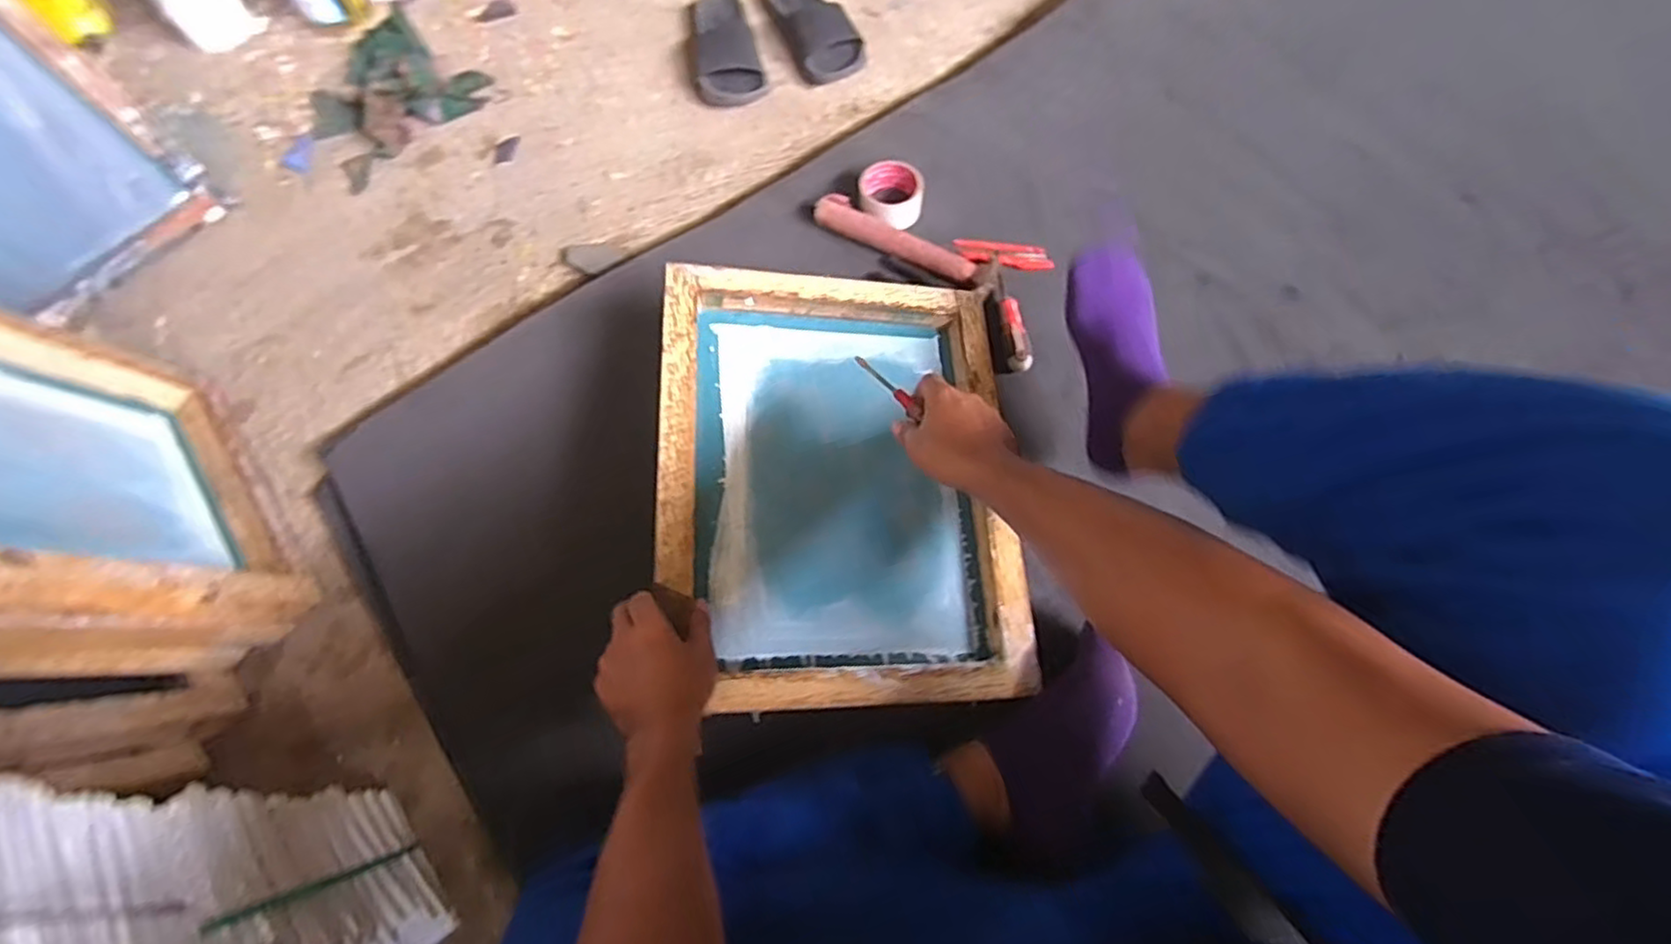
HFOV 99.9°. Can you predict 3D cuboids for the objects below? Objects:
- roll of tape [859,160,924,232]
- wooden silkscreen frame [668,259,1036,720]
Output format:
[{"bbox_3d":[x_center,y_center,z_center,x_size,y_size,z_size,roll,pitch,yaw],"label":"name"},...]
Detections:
[{"bbox_3d":[0.079,-0.395,1.009,0.094,0.045,0.102,-2,66,0],"label":"roll of tape"},{"bbox_3d":[0.006,-0.004,0.744,0.364,0.058,0.476,0,73,-10],"label":"wooden silkscreen frame"}]

